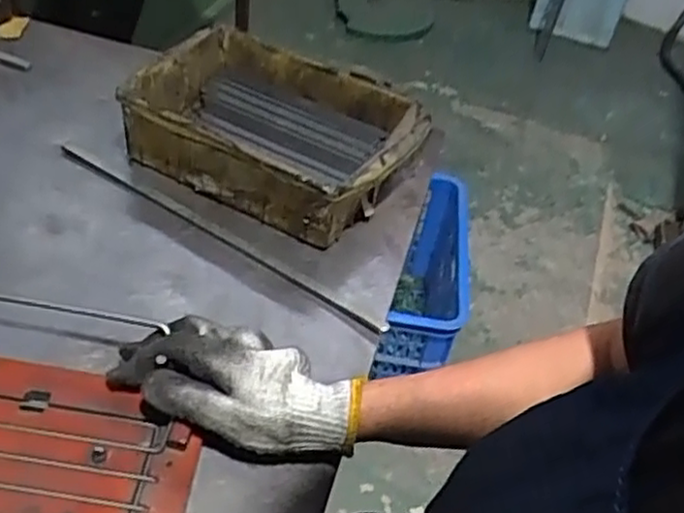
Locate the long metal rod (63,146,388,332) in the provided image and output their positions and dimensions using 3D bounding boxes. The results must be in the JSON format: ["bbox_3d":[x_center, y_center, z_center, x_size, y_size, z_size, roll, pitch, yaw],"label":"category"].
[{"bbox_3d":[-0.120,-0.021,0.648,0.355,0.008,0.013,28,48,20],"label":"long metal rod"}]

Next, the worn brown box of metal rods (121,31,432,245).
[{"bbox_3d":[-0.063,-0.118,0.701,0.251,0.084,0.181,29,48,16],"label":"worn brown box of metal rods"}]

